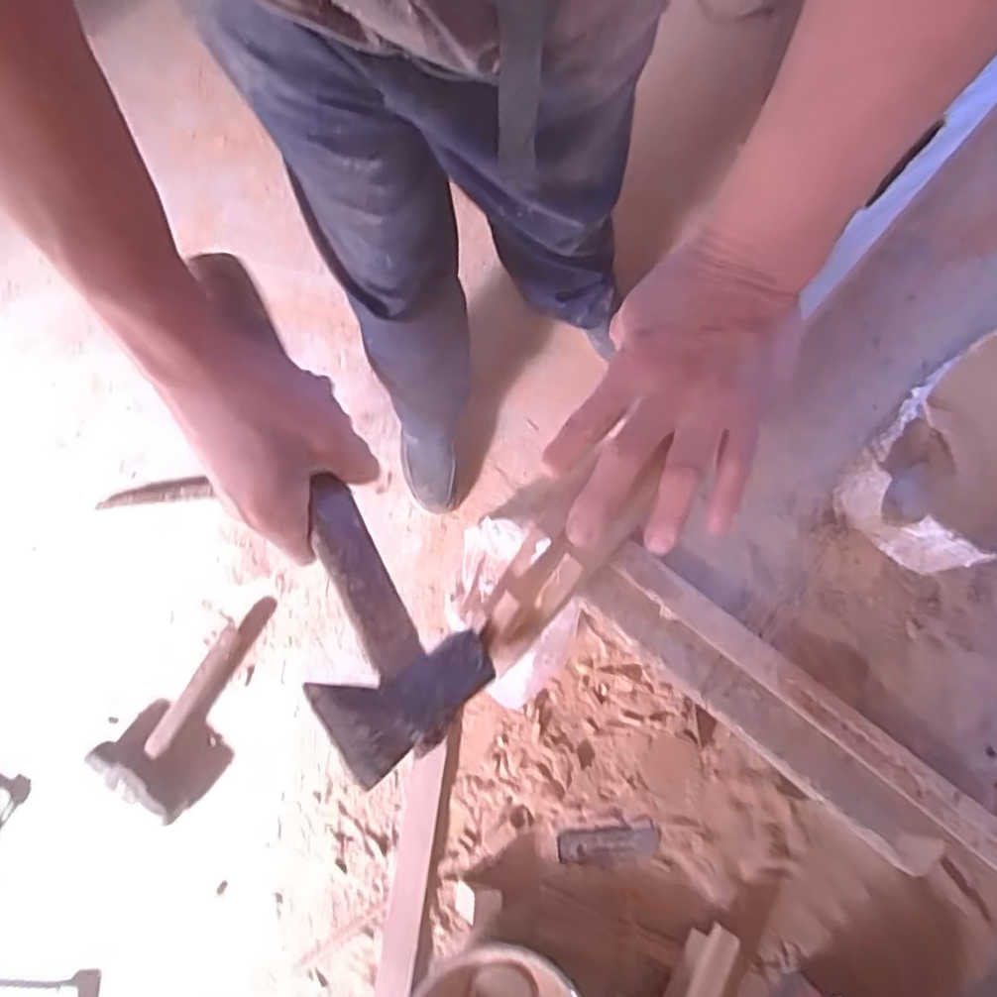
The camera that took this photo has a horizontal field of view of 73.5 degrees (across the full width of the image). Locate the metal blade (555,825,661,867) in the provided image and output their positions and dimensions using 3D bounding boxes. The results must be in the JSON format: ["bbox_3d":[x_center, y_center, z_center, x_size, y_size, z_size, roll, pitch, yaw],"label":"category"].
[{"bbox_3d":[0.167,0.530,1.016,0.152,0.008,0.049,-4,76,2],"label":"metal blade"}]

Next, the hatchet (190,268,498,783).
[{"bbox_3d":[-0.092,-0.006,0.363,0.082,0.033,0.293,-22,81,-5],"label":"hatchet"}]

